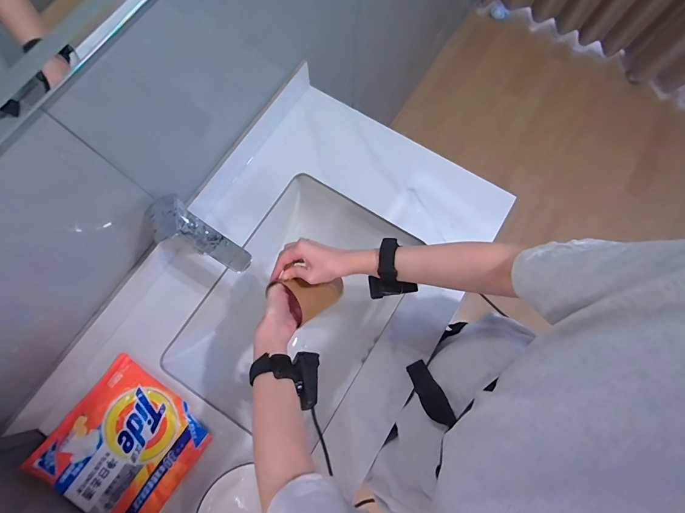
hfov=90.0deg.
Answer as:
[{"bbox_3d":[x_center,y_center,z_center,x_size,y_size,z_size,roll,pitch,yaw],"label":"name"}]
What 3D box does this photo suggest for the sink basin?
[{"bbox_3d":[-0.087,0.091,0.695,0.332,0.139,0.445,29,78,8],"label":"sink basin"}]

